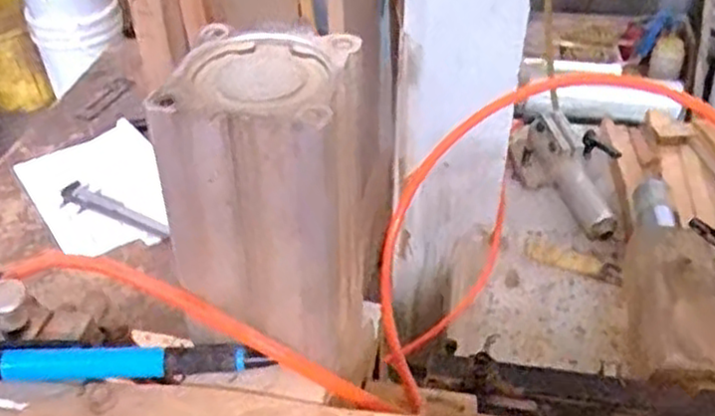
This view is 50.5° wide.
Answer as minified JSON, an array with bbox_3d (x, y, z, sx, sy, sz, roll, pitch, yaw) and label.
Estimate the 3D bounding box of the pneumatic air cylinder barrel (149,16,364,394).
[{"bbox_3d":[-0.034,-0.001,0.307,0.079,0.126,0.072,-5,39,-6],"label":"pneumatic air cylinder barrel"}]

